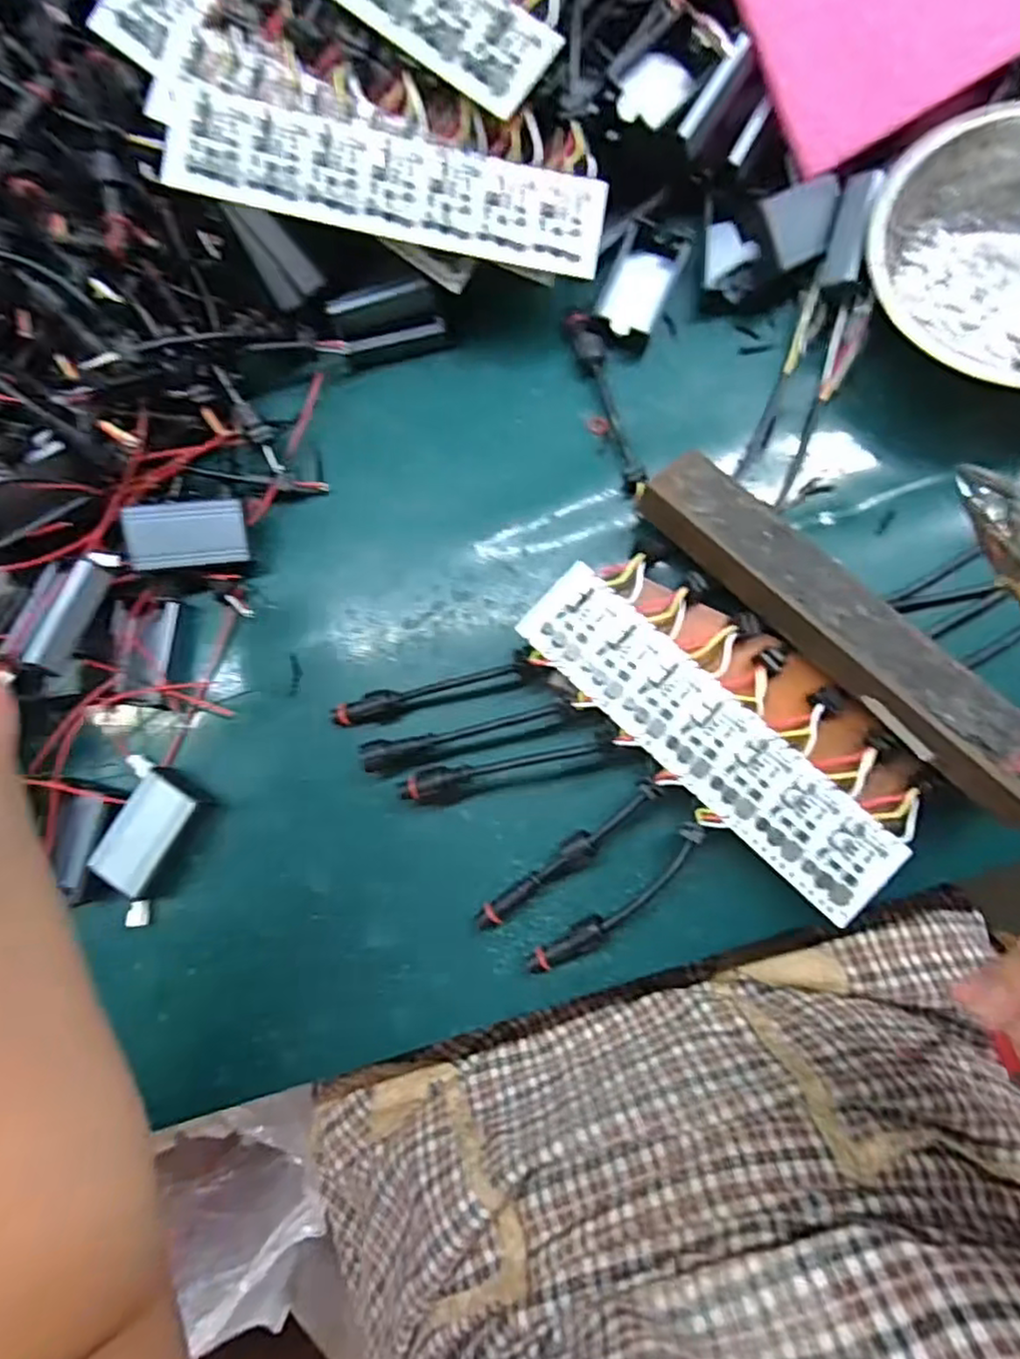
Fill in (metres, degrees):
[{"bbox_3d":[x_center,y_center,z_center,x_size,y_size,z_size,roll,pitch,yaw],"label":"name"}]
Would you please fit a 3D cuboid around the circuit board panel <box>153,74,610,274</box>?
[{"bbox_3d":[-0.049,-0.205,0.277,0.176,0.005,0.039,9,94,-6],"label":"circuit board panel"}]

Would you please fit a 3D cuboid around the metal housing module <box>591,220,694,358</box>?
[{"bbox_3d":[0.061,-0.185,0.316,0.028,0.010,0.061,24,85,8],"label":"metal housing module"}]

